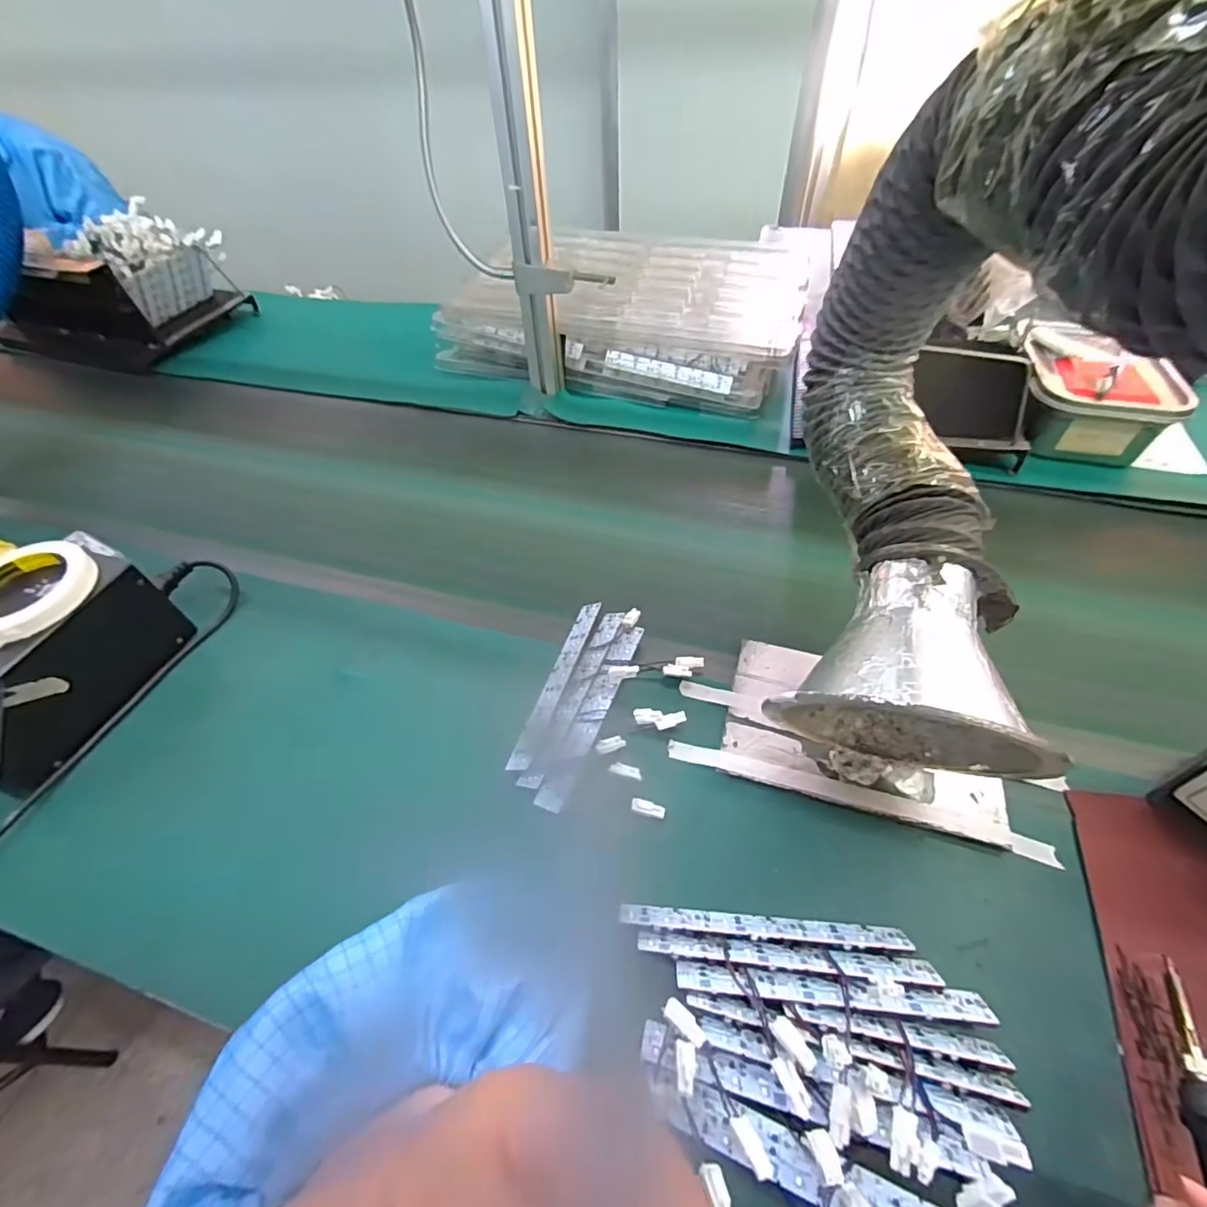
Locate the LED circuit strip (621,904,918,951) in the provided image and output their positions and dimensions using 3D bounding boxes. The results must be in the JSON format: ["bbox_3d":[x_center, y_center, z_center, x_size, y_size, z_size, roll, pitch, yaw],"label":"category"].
[{"bbox_3d":[0.108,0.219,0.373,0.189,0.008,0.016,3,48,4],"label":"LED circuit strip"}]

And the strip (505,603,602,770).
[{"bbox_3d":[-0.041,0.069,0.512,0.024,0.004,0.188,3,46,23],"label":"strip"}]

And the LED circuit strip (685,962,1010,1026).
[{"bbox_3d":[0.148,0.248,0.350,0.196,0.005,0.018,3,48,4],"label":"LED circuit strip"}]

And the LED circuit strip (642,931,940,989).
[{"bbox_3d":[0.120,0.233,0.363,0.190,0.006,0.014,4,48,5],"label":"LED circuit strip"}]

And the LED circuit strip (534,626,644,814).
[{"bbox_3d":[-0.007,0.091,0.488,0.023,0.006,0.187,17,50,16],"label":"LED circuit strip"}]

